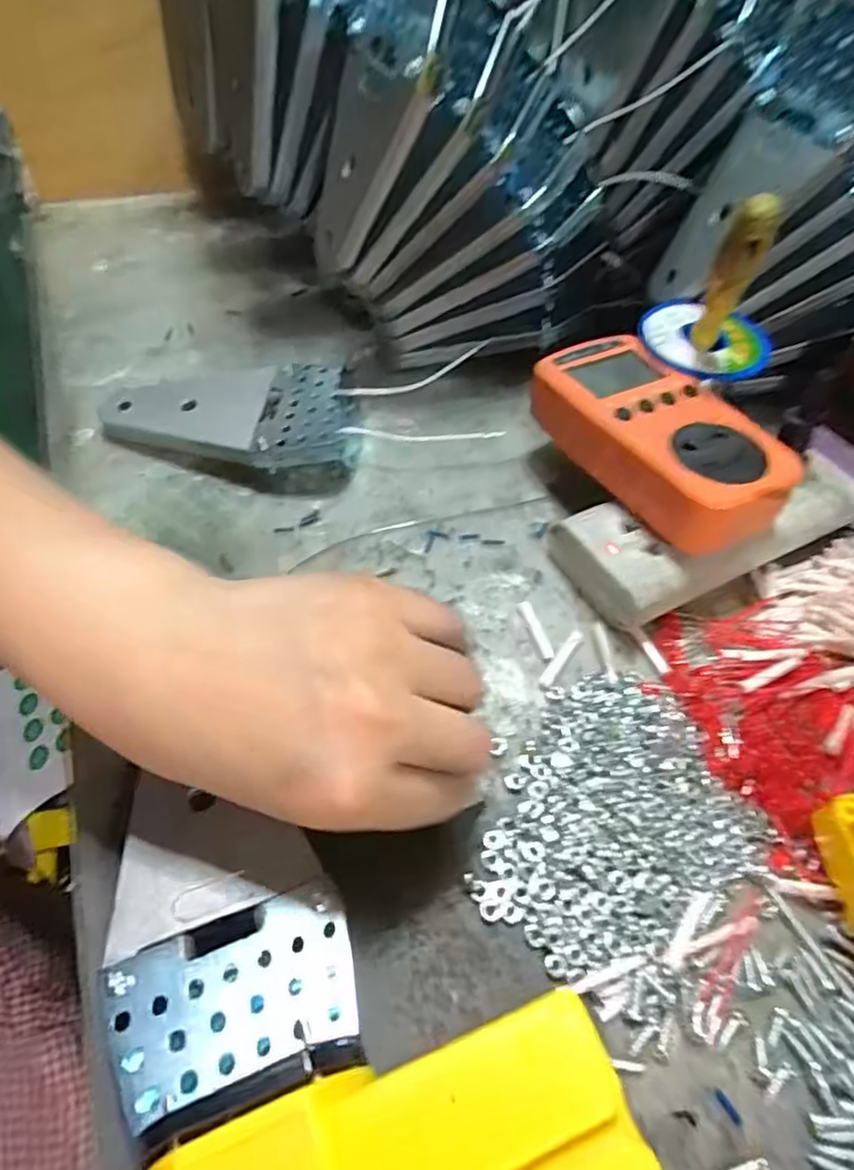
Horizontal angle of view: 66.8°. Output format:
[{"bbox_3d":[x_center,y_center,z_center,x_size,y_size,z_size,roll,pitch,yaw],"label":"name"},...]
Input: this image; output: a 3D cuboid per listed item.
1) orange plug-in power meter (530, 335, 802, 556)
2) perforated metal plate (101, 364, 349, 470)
[{"bbox_3d":[0.111,-0.072,0.309,0.064,0.032,0.125,-26,60,-21],"label":"orange plug-in power meter"},{"bbox_3d":[-0.108,-0.090,0.349,0.132,0.028,0.067,5,54,0],"label":"perforated metal plate"}]

